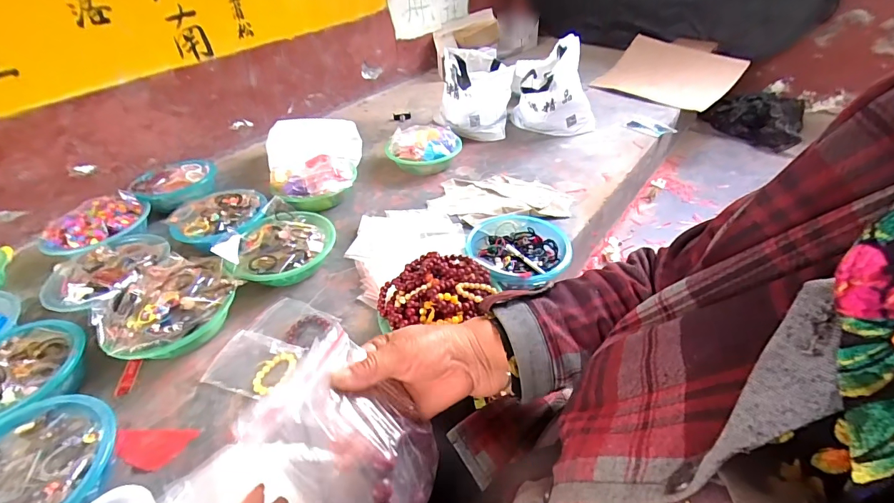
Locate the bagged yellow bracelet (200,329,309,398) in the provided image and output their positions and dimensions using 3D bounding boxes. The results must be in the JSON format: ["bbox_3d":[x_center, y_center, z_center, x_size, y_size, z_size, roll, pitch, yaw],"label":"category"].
[{"bbox_3d":[-0.351,0.207,0.754,0.153,0.019,0.112,9,42,15],"label":"bagged yellow bracelet"}]

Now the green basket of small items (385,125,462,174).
[{"bbox_3d":[-0.074,-0.326,1.291,0.234,0.110,0.213,-8,40,-5],"label":"green basket of small items"}]

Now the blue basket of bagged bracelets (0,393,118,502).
[{"bbox_3d":[-0.598,0.328,0.582,0.201,0.082,0.213,-2,40,2],"label":"blue basket of bagged bracelets"}]

